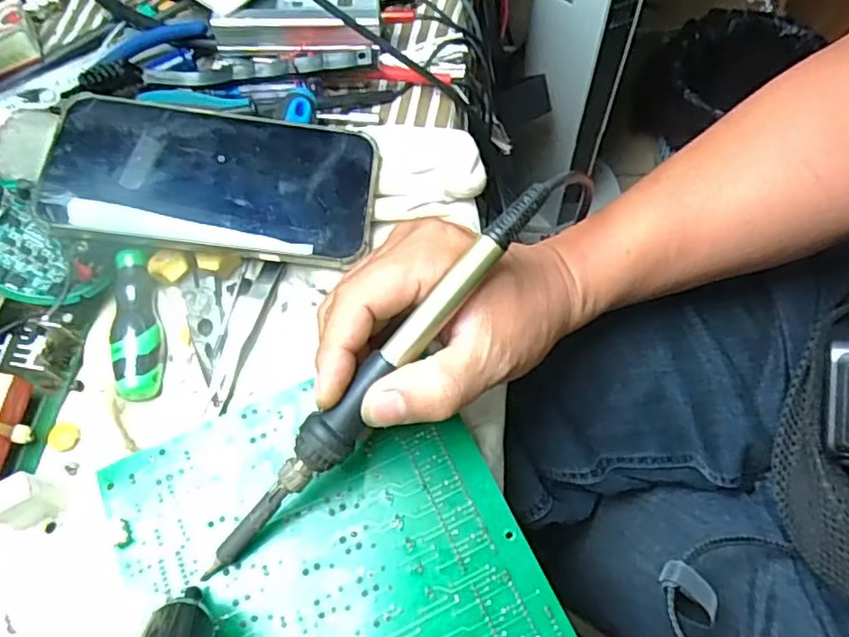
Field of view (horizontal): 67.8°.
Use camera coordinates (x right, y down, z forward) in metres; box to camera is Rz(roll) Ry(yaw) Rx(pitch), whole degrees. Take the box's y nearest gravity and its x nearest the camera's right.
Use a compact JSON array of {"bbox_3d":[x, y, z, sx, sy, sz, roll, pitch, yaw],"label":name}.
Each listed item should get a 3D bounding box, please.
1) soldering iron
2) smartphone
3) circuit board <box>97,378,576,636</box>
[{"bbox_3d":[-0.009,0.017,0.258,0.021,0.015,0.214,42,88,20],"label":"soldering iron"},{"bbox_3d":[-0.105,-0.072,0.321,0.157,0.007,0.078,5,74,-6],"label":"smartphone"},{"bbox_3d":[-0.034,0.111,0.264,0.154,0.004,0.180,-23,66,-12],"label":"circuit board"}]

